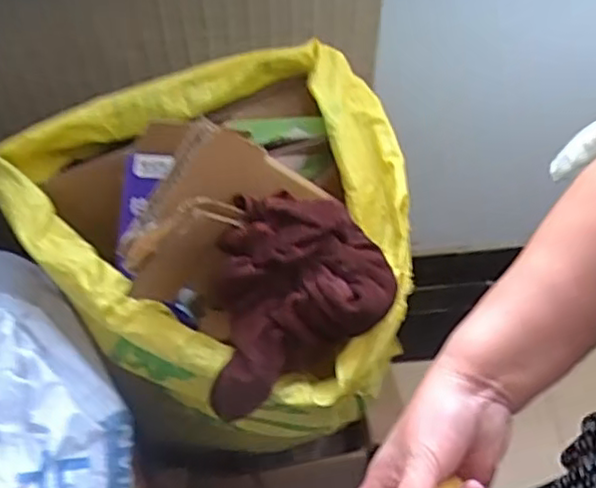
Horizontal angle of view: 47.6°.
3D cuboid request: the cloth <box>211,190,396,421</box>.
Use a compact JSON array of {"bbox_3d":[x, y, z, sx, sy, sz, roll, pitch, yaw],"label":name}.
[{"bbox_3d":[0.004,0.038,0.562,0.150,0.073,0.177,-2,58,-1],"label":"cloth"}]

